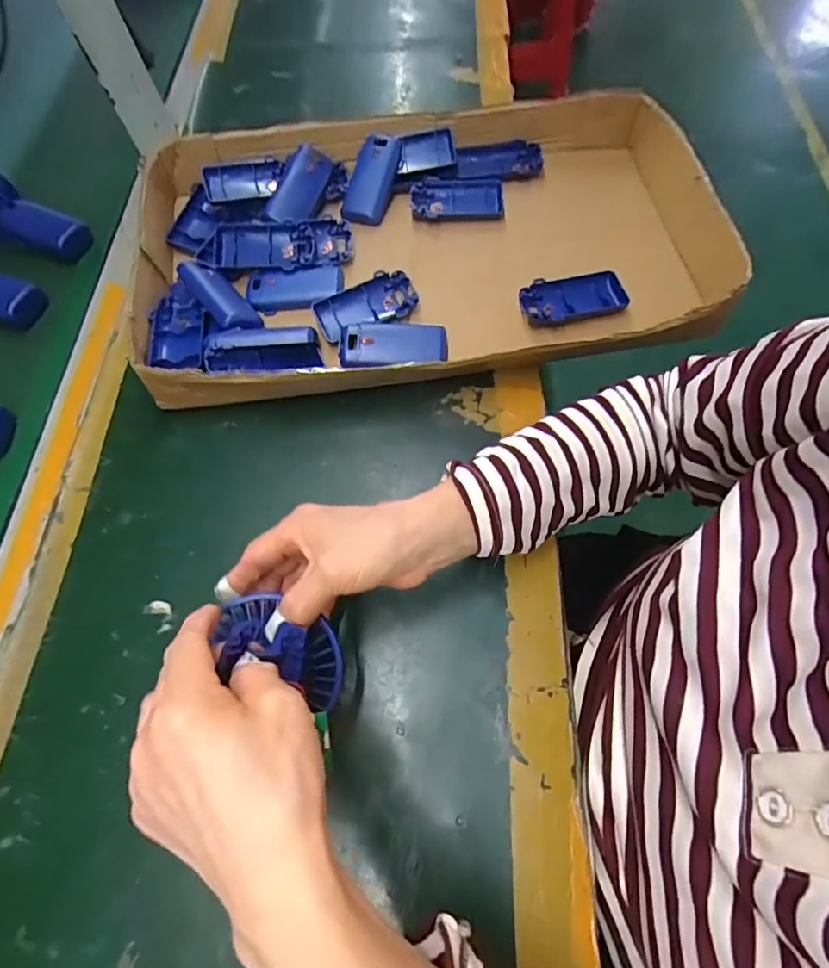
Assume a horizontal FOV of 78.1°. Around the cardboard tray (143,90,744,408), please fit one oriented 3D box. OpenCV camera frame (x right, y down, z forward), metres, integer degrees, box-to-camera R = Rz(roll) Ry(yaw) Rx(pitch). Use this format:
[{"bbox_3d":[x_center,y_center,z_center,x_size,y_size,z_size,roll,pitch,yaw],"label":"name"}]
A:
[{"bbox_3d":[0.002,-0.237,0.486,0.503,0.053,0.333,-8,65,-2],"label":"cardboard tray"}]

